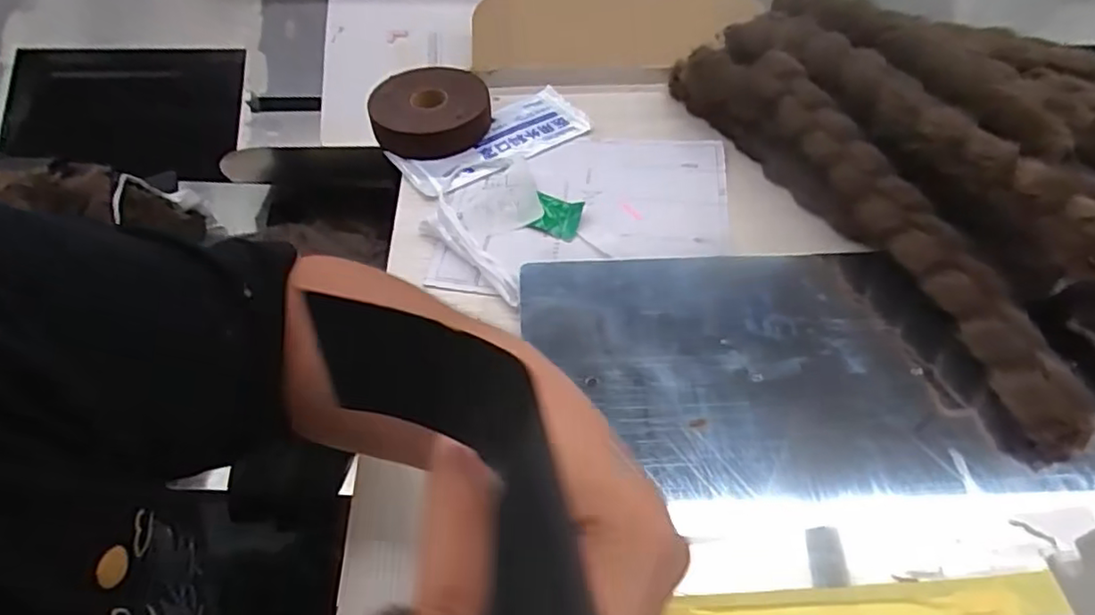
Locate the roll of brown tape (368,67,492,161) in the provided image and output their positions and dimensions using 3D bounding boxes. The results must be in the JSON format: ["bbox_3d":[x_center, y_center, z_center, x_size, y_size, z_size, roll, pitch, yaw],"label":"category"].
[{"bbox_3d":[-0.125,-0.214,0.690,0.124,0.035,0.133,-5,52,-3],"label":"roll of brown tape"}]

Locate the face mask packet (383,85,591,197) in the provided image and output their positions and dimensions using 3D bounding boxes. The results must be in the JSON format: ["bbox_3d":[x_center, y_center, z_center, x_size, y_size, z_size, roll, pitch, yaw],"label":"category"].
[{"bbox_3d":[-0.054,-0.179,0.679,0.210,0.008,0.090,-31,57,-22],"label":"face mask packet"}]

